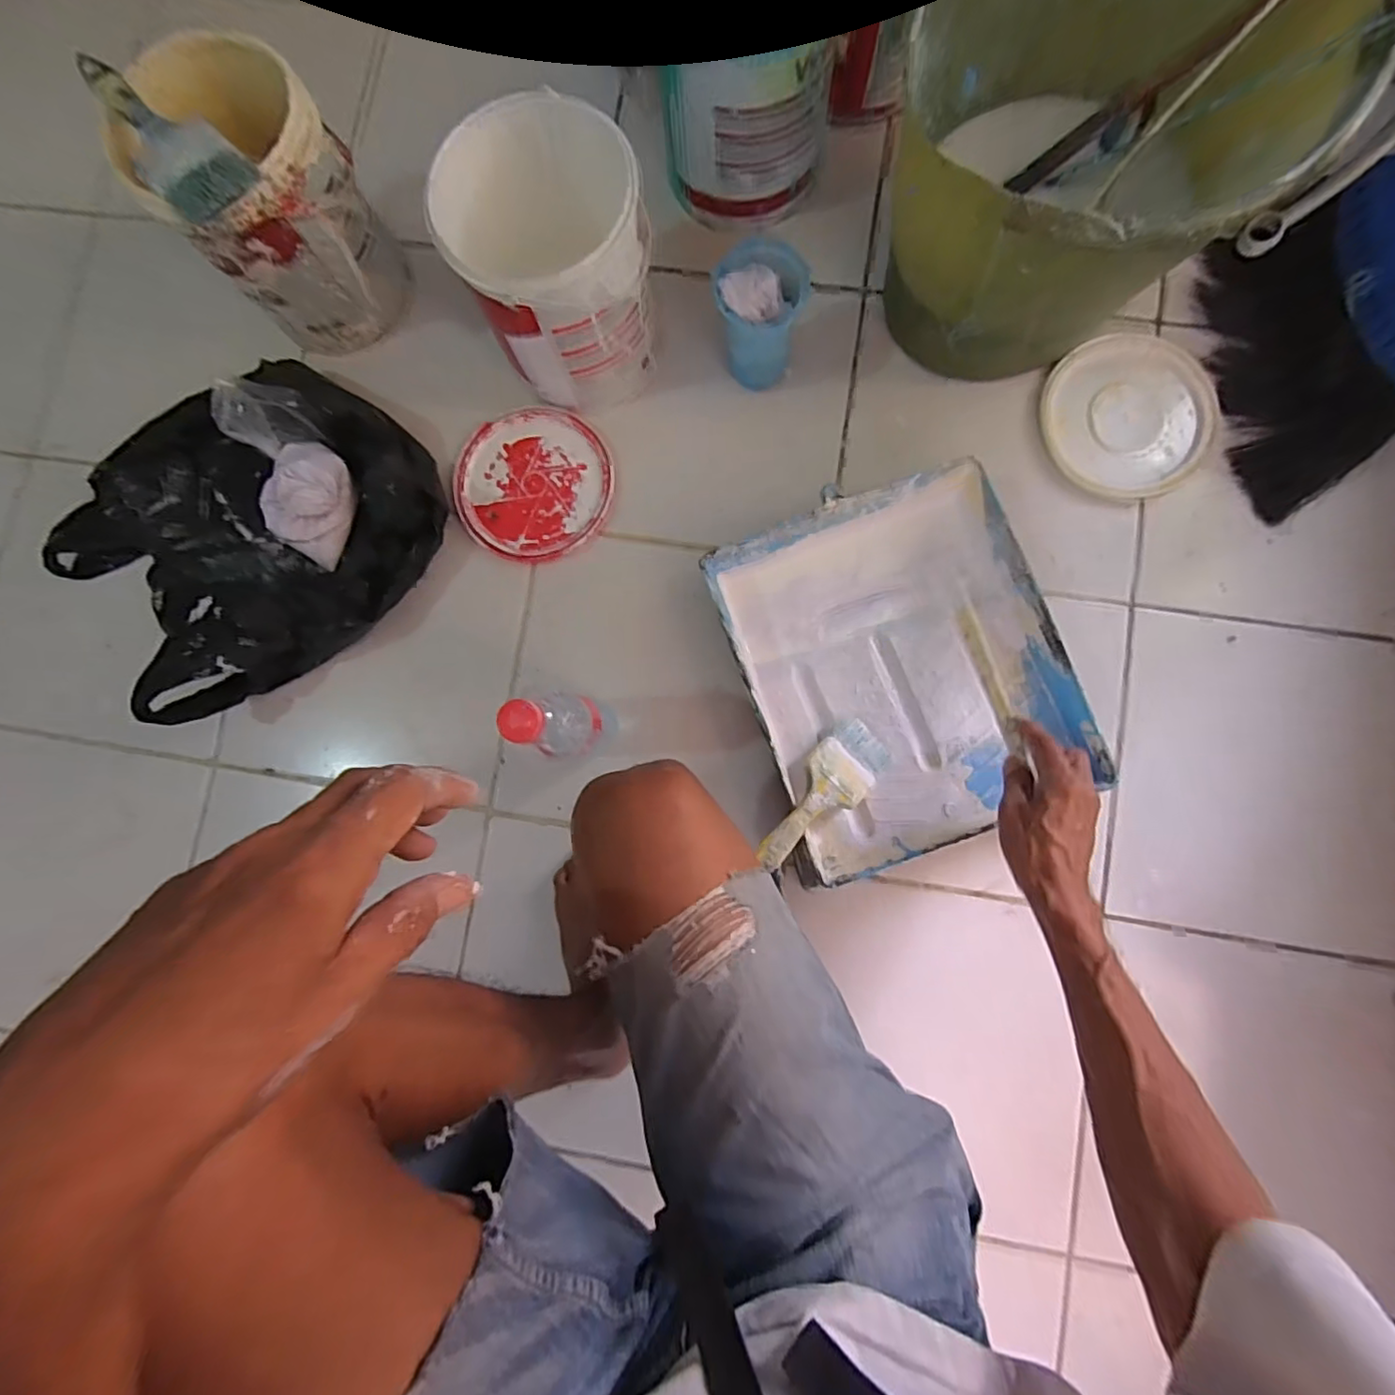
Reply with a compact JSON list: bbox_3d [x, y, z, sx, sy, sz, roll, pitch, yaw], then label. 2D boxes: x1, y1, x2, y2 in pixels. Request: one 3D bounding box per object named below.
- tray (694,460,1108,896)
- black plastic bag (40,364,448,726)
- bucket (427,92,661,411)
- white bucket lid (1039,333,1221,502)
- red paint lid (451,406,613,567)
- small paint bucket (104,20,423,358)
[{"bbox_3d":[0.196,-0.029,0.594,0.288,0.057,0.343,-19,84,2],"label":"tray"},{"bbox_3d":[-0.487,-0.190,0.645,0.352,0.091,0.371,45,91,6],"label":"black plastic bag"},{"bbox_3d":[-0.129,-0.415,0.593,0.165,0.184,0.160,0,87,5],"label":"bucket"},{"bbox_3d":[0.461,-0.303,0.645,0.171,0.019,0.178,0,87,5],"label":"white bucket lid"},{"bbox_3d":[-0.182,-0.238,0.672,0.176,0.010,0.166,0,87,5],"label":"red paint lid"},{"bbox_3d":[-0.420,-0.489,0.612,0.162,0.184,0.162,0,87,5],"label":"small paint bucket"}]

